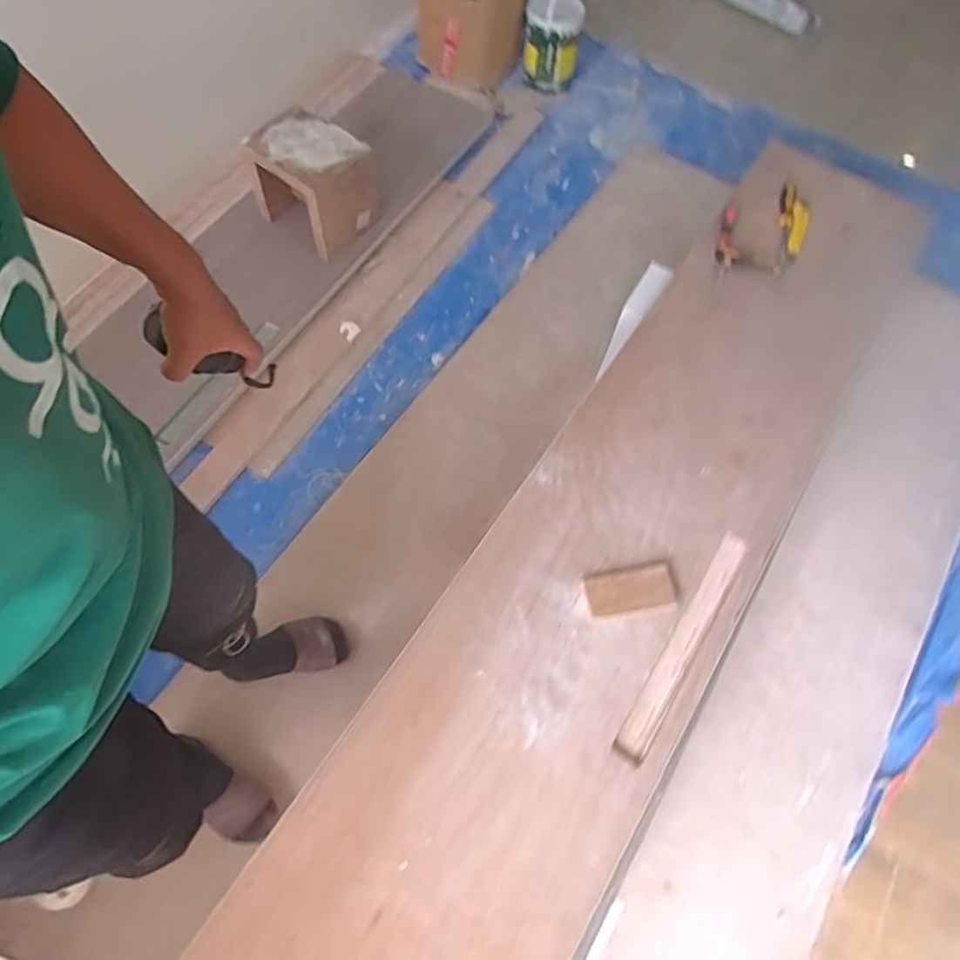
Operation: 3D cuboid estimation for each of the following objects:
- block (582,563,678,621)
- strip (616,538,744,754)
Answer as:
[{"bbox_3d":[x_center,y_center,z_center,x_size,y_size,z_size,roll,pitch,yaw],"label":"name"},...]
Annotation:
[{"bbox_3d":[0.232,0.173,0.955,0.135,0.030,0.073,-6,66,-6],"label":"block"},{"bbox_3d":[0.318,0.245,0.944,0.044,0.022,0.371,32,68,11],"label":"strip"}]

